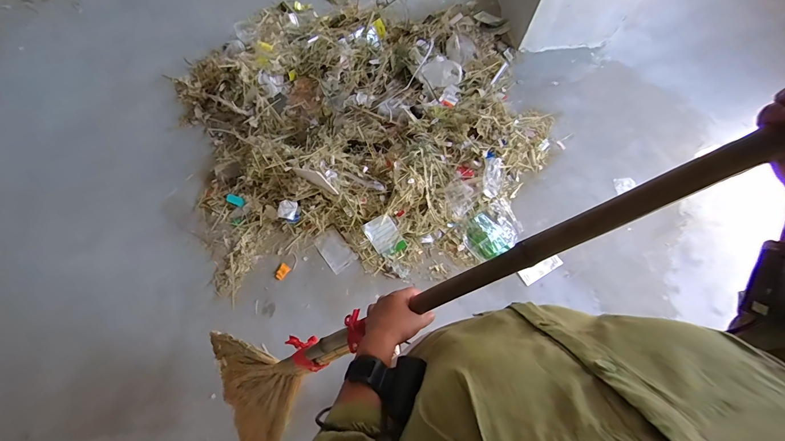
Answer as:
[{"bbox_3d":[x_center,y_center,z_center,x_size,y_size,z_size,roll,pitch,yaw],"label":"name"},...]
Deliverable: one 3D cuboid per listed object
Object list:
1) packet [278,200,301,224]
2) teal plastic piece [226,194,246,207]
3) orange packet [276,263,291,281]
[{"bbox_3d":[-0.391,-0.033,1.342,0.078,0.025,0.093,-11,114,-4],"label":"packet"},{"bbox_3d":[-0.618,-0.080,1.394,0.078,0.012,0.035,22,70,6],"label":"teal plastic piece"},{"bbox_3d":[-0.420,0.196,1.353,0.040,0.004,0.060,34,71,10],"label":"orange packet"}]

